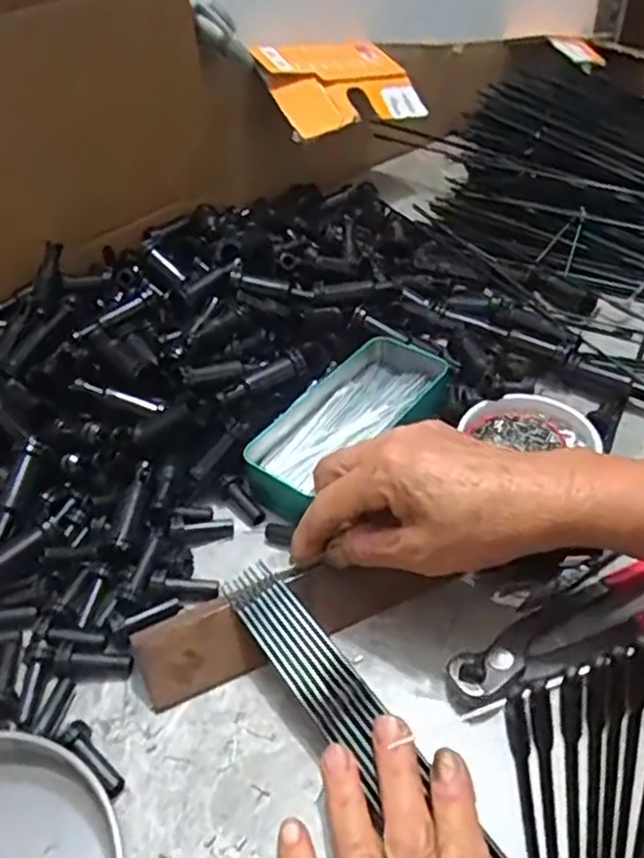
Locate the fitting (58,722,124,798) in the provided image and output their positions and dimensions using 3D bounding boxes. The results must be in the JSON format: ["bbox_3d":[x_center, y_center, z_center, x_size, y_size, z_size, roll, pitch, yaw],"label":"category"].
[{"bbox_3d":[-0.107,0.155,0.324,0.039,0.014,0.013,39,58,19],"label":"fitting"}]

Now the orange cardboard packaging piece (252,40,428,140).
[{"bbox_3d":[0.020,-0.342,0.677,0.156,0.020,0.109,-26,77,-30],"label":"orange cardboard packaging piece"}]

